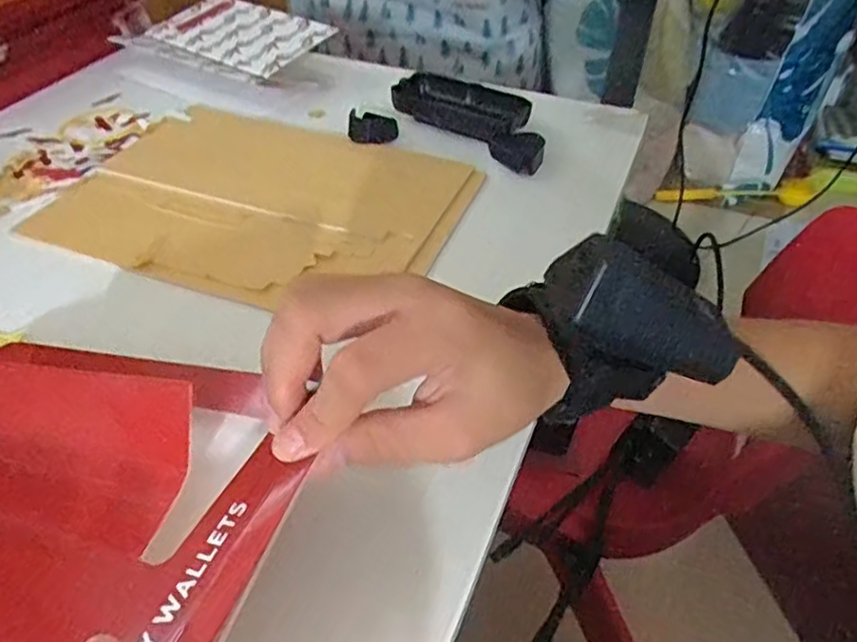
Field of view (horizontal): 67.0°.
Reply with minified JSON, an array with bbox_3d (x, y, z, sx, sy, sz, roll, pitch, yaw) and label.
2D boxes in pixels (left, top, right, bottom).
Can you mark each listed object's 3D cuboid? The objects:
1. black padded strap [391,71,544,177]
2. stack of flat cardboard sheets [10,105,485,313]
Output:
[{"bbox_3d":[0.039,-0.166,0.517,0.139,0.021,0.060,34,51,31],"label":"black padded strap"},{"bbox_3d":[-0.111,-0.089,0.441,0.255,0.009,0.194,14,44,15],"label":"stack of flat cardboard sheets"}]

